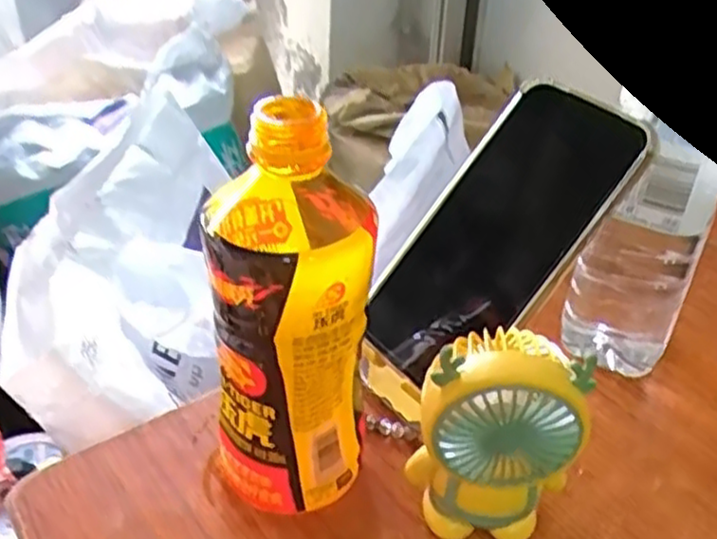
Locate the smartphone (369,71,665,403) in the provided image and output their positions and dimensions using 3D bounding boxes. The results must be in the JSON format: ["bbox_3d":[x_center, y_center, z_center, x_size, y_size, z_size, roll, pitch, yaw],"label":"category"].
[{"bbox_3d":[0.070,-0.017,0.381,0.011,0.166,0.085,28,9,-49],"label":"smartphone"}]

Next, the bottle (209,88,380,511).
[{"bbox_3d":[-0.029,0.021,0.330,0.063,0.182,0.075,2,35,-1],"label":"bottle"}]

